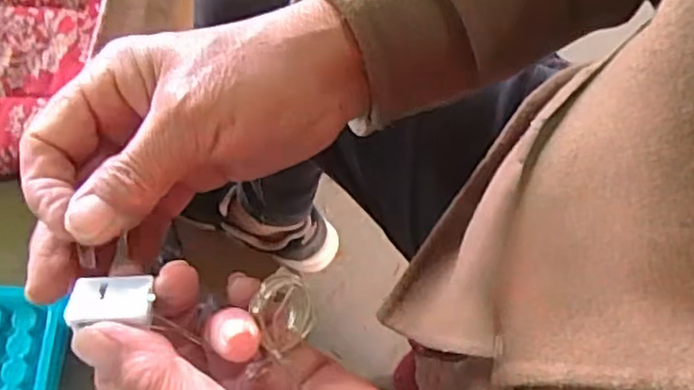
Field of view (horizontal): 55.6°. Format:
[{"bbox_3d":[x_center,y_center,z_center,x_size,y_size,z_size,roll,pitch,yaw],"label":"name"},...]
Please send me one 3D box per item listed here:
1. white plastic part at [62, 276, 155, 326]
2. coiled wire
[{"bbox_3d":[-0.080,0.038,0.225,0.027,0.009,0.019,-2,40,-4],"label":"white plastic part"},{"bbox_3d":[-0.022,0.041,0.237,0.019,0.005,0.027,-12,89,-13],"label":"coiled wire"}]

